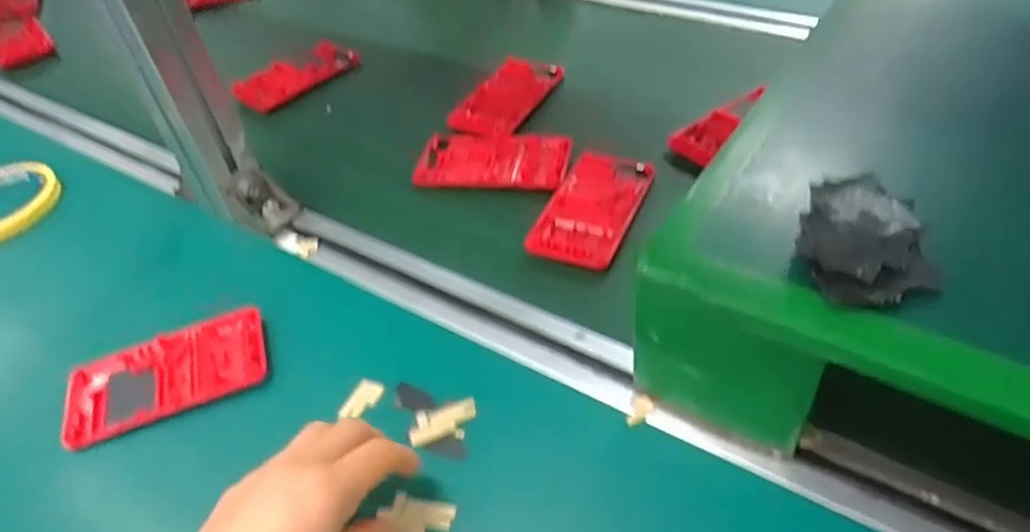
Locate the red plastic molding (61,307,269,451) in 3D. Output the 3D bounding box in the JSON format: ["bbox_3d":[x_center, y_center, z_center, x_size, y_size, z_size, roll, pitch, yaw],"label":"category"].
[{"bbox_3d":[-0.219,0.068,0.444,0.122,0.013,0.062,-20,46,-12],"label":"red plastic molding"}]

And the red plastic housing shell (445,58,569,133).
[{"bbox_3d":[-0.005,-0.154,0.630,0.061,0.006,0.127,17,50,23],"label":"red plastic housing shell"}]

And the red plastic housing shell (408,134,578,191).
[{"bbox_3d":[-0.017,-0.085,0.574,0.121,0.011,0.059,2,45,9],"label":"red plastic housing shell"}]

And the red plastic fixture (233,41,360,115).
[{"bbox_3d":[-0.216,-0.189,0.696,0.052,0.019,0.128,24,52,28],"label":"red plastic fixture"}]

